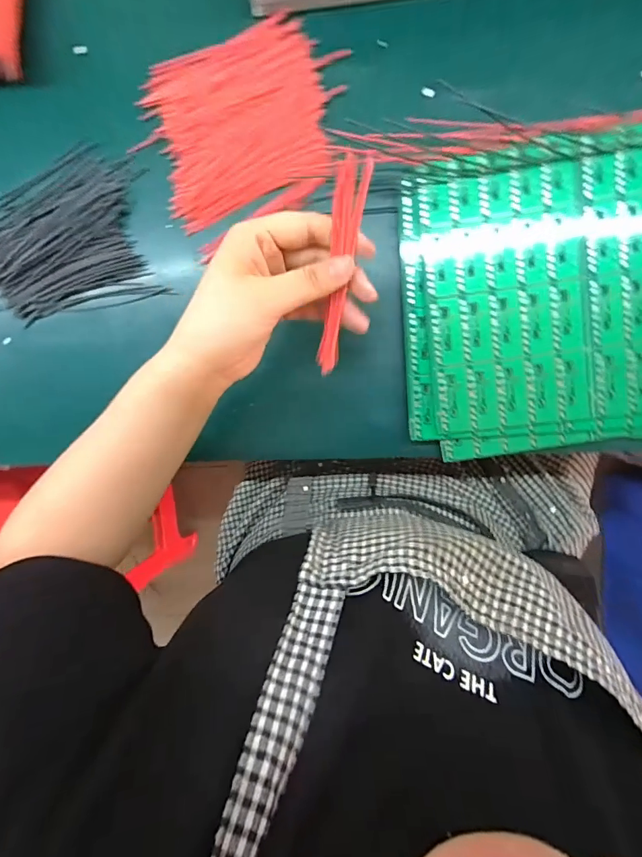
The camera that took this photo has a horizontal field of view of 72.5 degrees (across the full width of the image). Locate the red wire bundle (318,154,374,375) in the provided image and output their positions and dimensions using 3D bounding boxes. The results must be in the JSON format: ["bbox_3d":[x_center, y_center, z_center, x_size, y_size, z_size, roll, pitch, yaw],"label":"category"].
[{"bbox_3d":[0.012,-0.087,0.250,0.019,0.008,0.116,10,122,5],"label":"red wire bundle"}]

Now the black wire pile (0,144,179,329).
[{"bbox_3d":[-0.206,-0.154,0.348,0.134,0.013,0.120,-11,98,6],"label":"black wire pile"}]

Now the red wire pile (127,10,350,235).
[{"bbox_3d":[-0.059,-0.229,0.326,0.144,0.011,0.113,-17,97,7],"label":"red wire pile"}]

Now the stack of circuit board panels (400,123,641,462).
[{"bbox_3d":[0.171,-0.088,0.305,0.220,0.025,0.203,-6,96,7],"label":"stack of circuit board panels"}]

